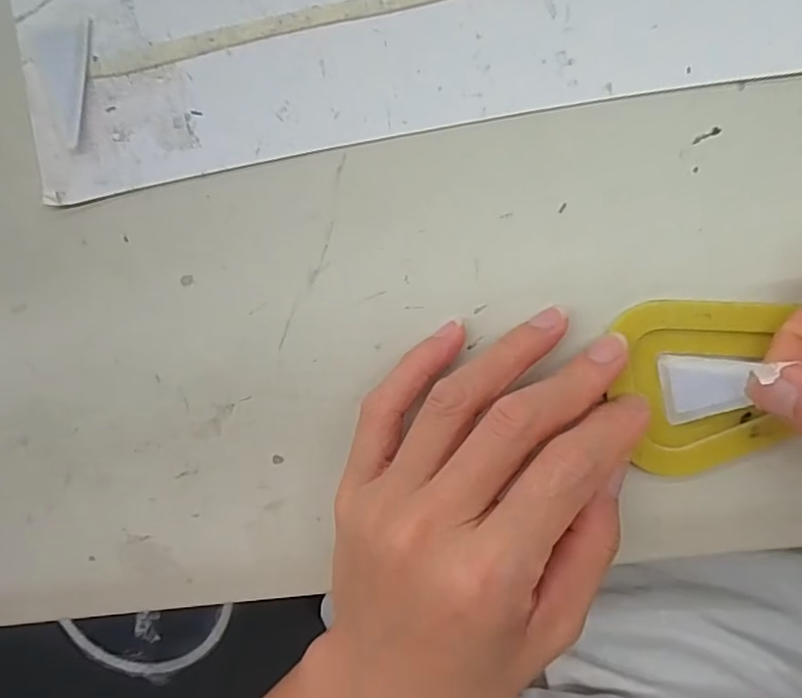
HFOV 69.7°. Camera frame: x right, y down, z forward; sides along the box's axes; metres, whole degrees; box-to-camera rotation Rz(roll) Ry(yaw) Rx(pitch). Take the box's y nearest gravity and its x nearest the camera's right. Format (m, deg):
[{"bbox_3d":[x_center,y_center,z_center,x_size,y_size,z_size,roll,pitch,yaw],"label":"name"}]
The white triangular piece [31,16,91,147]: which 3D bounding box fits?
[{"bbox_3d":[-0.127,-0.103,0.223,0.024,0.004,0.044,-14,93,9],"label":"white triangular piece"}]

